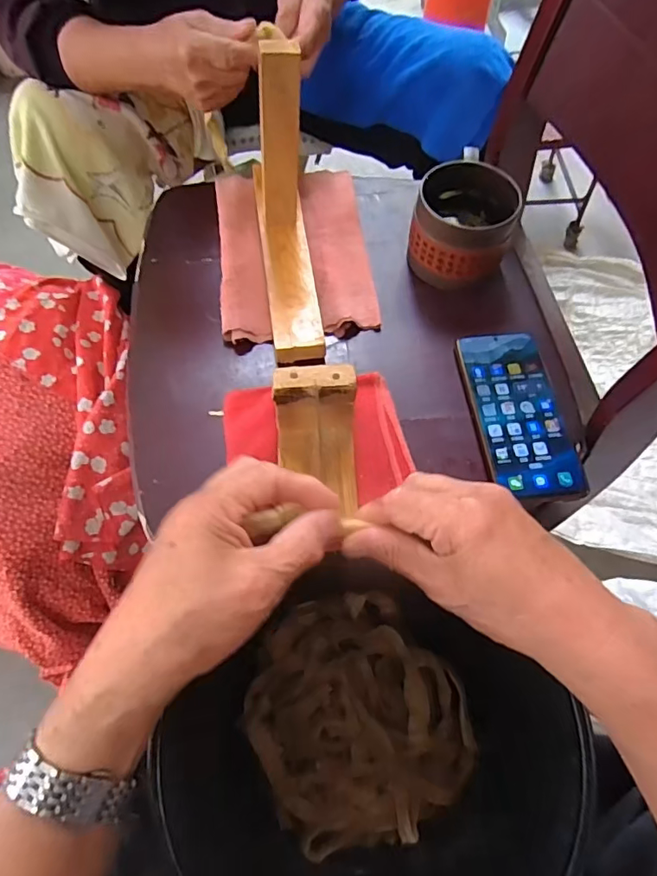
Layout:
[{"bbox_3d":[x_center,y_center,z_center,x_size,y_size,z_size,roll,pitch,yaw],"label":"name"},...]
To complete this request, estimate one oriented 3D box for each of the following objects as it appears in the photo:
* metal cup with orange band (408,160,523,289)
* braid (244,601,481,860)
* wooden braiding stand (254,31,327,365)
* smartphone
[{"bbox_3d":[0.128,-0.202,0.494,0.092,0.078,0.091,0,63,0],"label":"metal cup with orange band"},{"bbox_3d":[0.034,0.340,0.626,0.239,0.088,0.261,0,63,0],"label":"braid"},{"bbox_3d":[-0.037,-0.190,0.427,0.047,0.158,0.193,-7,64,-4],"label":"wooden braiding stand"},{"bbox_3d":[0.163,-0.023,0.439,0.075,0.008,0.158,-5,63,-3],"label":"smartphone"}]

